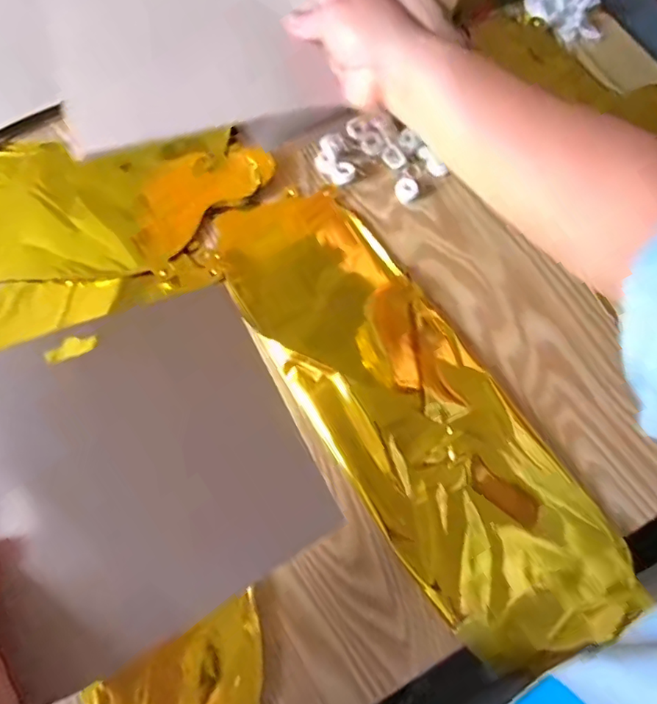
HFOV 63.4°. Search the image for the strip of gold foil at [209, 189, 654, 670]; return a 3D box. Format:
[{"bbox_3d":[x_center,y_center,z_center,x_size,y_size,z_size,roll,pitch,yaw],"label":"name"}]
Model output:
[{"bbox_3d":[0.055,0.031,0.393,0.129,0.013,0.390,-31,72,-13],"label":"strip of gold foil"}]

